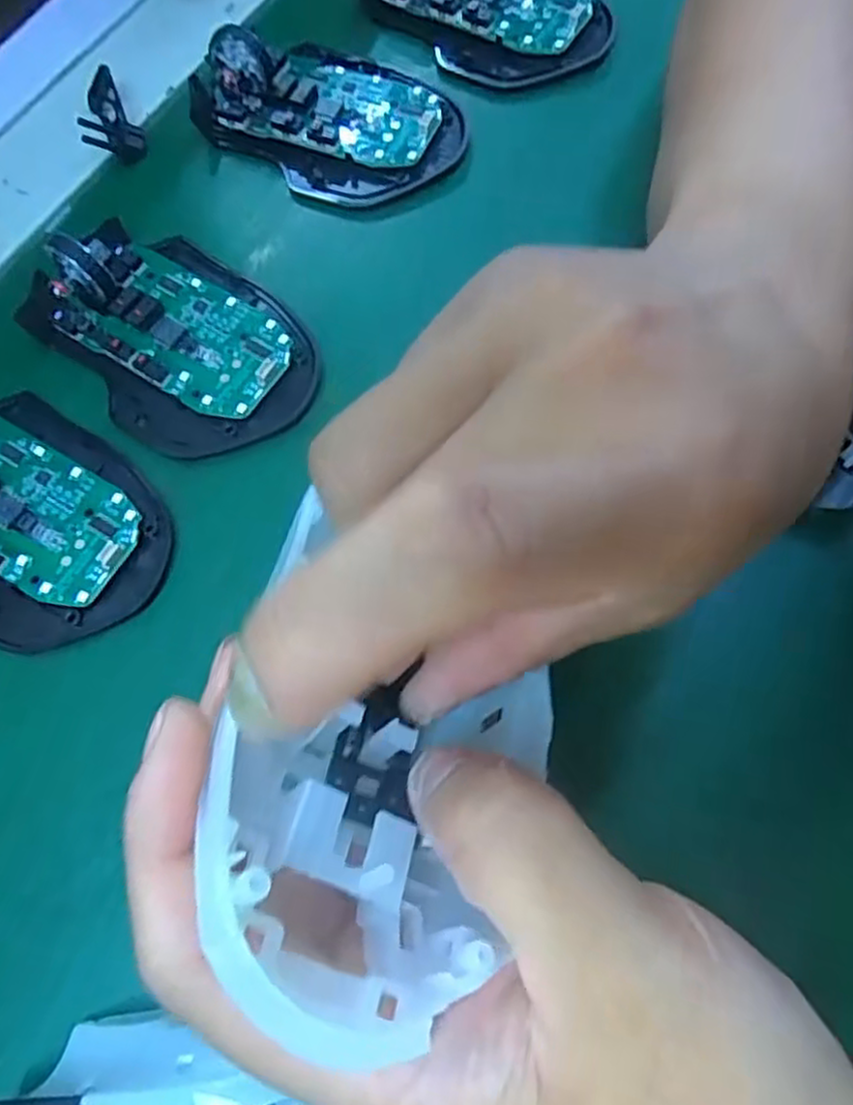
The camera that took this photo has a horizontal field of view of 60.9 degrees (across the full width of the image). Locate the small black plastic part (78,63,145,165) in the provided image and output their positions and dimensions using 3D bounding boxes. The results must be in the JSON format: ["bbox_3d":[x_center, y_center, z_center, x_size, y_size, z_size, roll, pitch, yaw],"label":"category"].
[{"bbox_3d":[-0.138,-0.185,0.312,0.023,0.016,0.042,-27,73,-8],"label":"small black plastic part"}]

